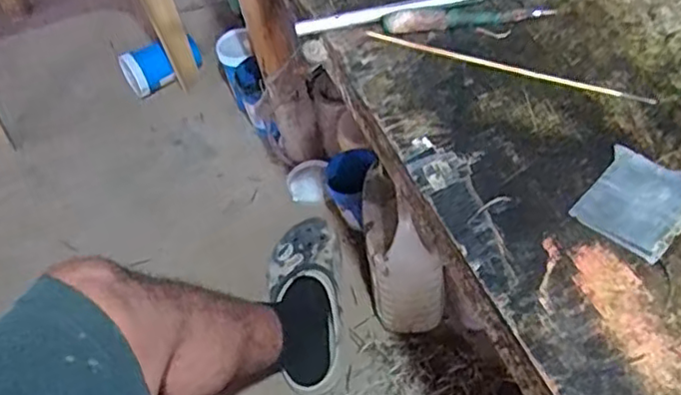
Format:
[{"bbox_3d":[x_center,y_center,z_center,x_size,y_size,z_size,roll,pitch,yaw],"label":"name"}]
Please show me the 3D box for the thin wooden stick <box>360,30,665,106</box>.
[{"bbox_3d":[0.127,-0.103,0.504,0.225,0.004,0.012,19,58,18],"label":"thin wooden stick"}]

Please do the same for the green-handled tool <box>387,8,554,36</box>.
[{"bbox_3d":[0.106,-0.152,0.535,0.138,0.013,0.020,-7,54,0],"label":"green-handled tool"}]

